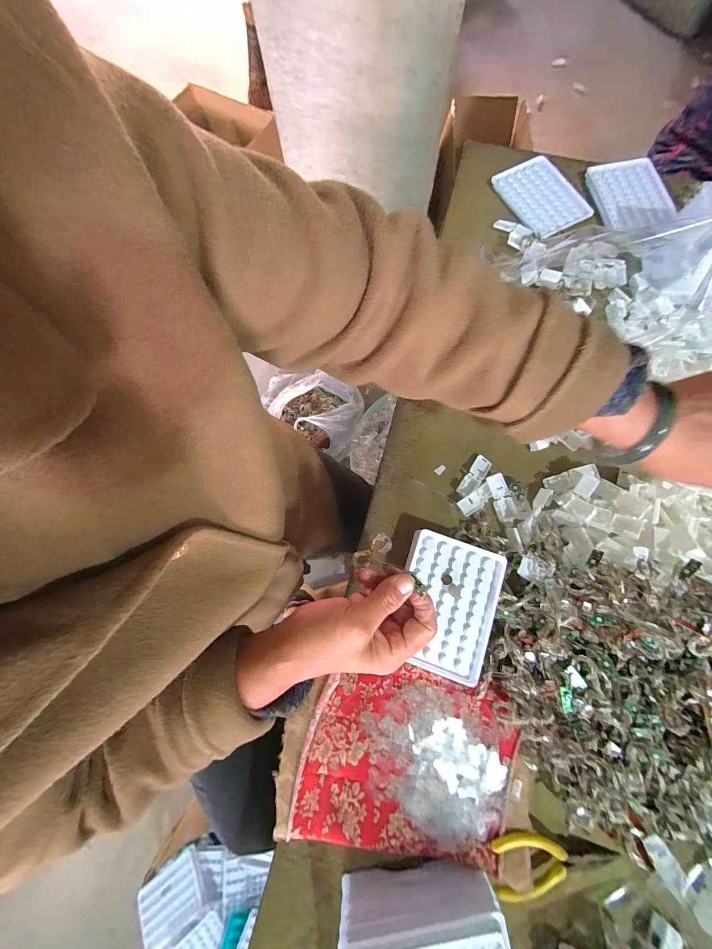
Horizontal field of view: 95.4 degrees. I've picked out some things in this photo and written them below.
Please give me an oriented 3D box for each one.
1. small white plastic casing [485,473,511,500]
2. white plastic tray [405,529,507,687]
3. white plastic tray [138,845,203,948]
[{"bbox_3d":[0.166,0.013,0.377,0.018,0.005,0.028,-22,77,-4],"label":"small white plastic casing"},{"bbox_3d":[0.094,0.134,0.336,0.095,0.015,0.129,17,77,6],"label":"white plastic tray"},{"bbox_3d":[-0.345,0.790,0.600,0.117,0.014,0.091,-36,55,-12],"label":"white plastic tray"}]

